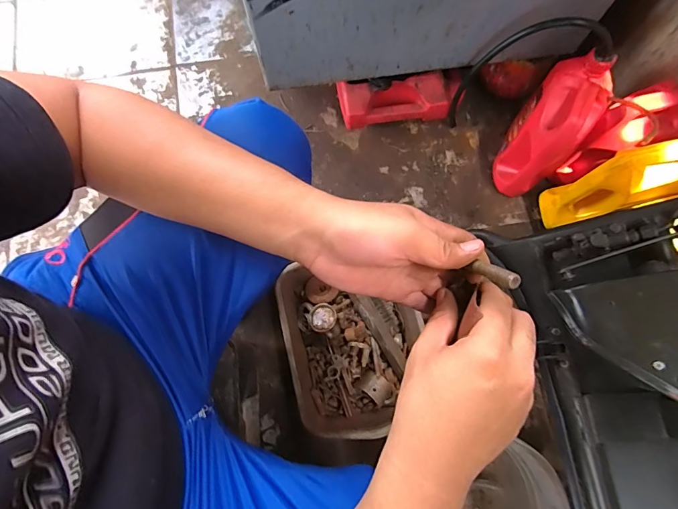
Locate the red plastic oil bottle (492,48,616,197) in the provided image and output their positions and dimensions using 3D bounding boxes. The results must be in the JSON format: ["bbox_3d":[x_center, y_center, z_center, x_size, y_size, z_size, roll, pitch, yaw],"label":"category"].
[{"bbox_3d":[0.419,-0.246,0.803,0.136,0.280,0.171,44,80,9],"label":"red plastic oil bottle"}]

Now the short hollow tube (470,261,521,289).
[{"bbox_3d":[0.110,0.013,0.281,0.010,0.042,0.009,-38,114,-9],"label":"short hollow tube"}]

